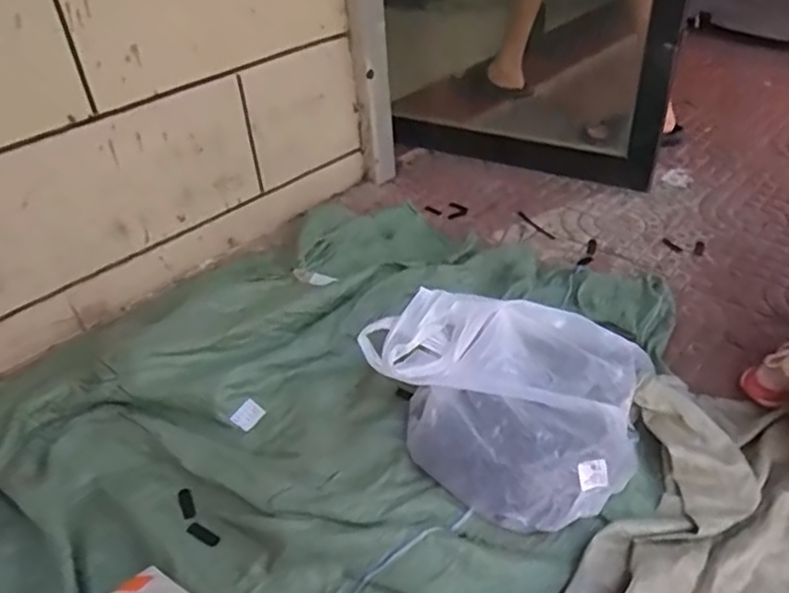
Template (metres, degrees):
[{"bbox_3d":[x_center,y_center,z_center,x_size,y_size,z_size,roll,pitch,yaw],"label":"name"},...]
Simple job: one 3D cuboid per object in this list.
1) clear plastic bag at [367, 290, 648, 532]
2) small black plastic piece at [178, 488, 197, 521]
[{"bbox_3d":[0.185,0.143,1.059,0.345,0.171,0.425,-31,44,-30],"label":"clear plastic bag"},{"bbox_3d":[-0.324,0.323,1.019,0.021,0.012,0.055,-20,42,-19],"label":"small black plastic piece"}]

